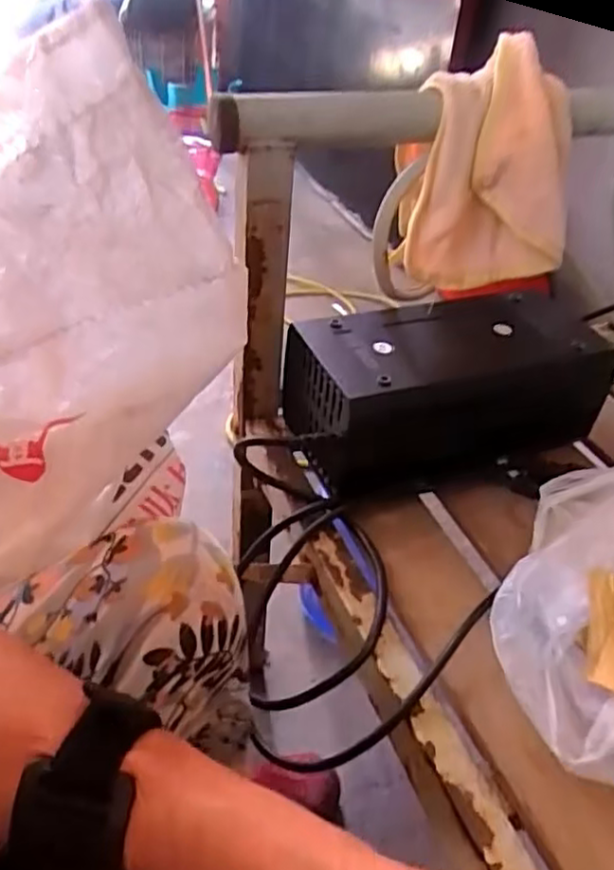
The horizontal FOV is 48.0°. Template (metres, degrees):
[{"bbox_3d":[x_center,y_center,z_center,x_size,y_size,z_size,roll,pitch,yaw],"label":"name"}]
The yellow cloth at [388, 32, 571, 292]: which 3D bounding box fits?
[{"bbox_3d":[0.116,-0.157,0.462,0.115,0.164,0.067,5,40,-1],"label":"yellow cloth"}]

